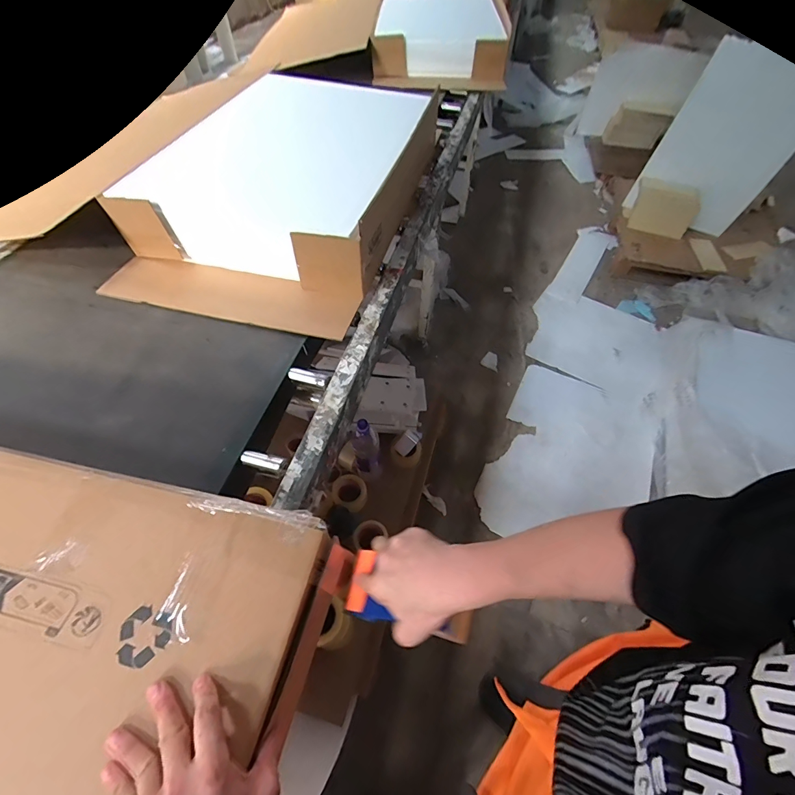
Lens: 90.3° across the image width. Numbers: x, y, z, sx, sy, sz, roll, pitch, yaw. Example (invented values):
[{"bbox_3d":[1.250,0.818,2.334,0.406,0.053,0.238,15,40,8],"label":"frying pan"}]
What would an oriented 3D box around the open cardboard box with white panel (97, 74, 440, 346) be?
[{"bbox_3d":[-0.303,-0.562,1.047,0.605,0.201,0.821,13,55,8],"label":"open cardboard box with white panel"}]

